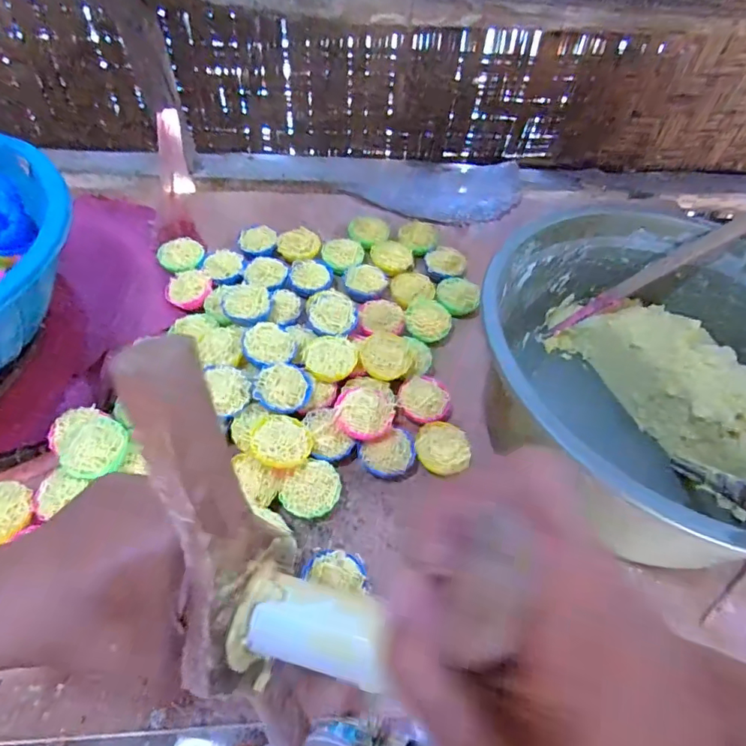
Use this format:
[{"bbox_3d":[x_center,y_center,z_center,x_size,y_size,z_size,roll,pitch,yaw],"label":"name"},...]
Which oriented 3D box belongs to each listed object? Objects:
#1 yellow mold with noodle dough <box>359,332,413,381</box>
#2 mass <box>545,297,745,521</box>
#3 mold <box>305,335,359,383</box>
[{"bbox_3d":[0.016,-0.018,0.582,0.059,0.029,0.058,10,53,2],"label":"yellow mold with noodle dough"},{"bbox_3d":[0.364,0.004,0.603,0.123,0.098,0.311,-28,60,-23],"label":"mass"},{"bbox_3d":[-0.048,-0.017,0.564,0.058,0.018,0.058,2,53,-3],"label":"mold"}]

